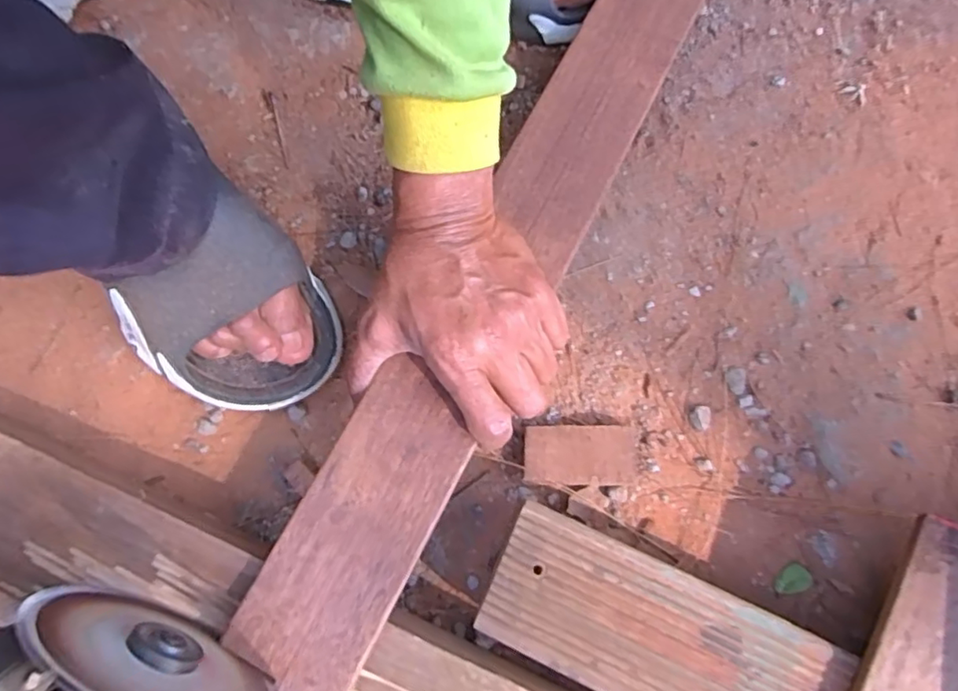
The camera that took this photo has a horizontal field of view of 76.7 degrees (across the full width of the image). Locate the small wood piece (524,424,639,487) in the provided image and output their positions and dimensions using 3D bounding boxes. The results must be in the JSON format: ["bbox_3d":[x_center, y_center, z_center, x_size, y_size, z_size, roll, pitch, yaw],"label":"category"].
[{"bbox_3d":[0.059,0.064,0.356,0.064,0.005,0.036,-1,58,6],"label":"small wood piece"}]

